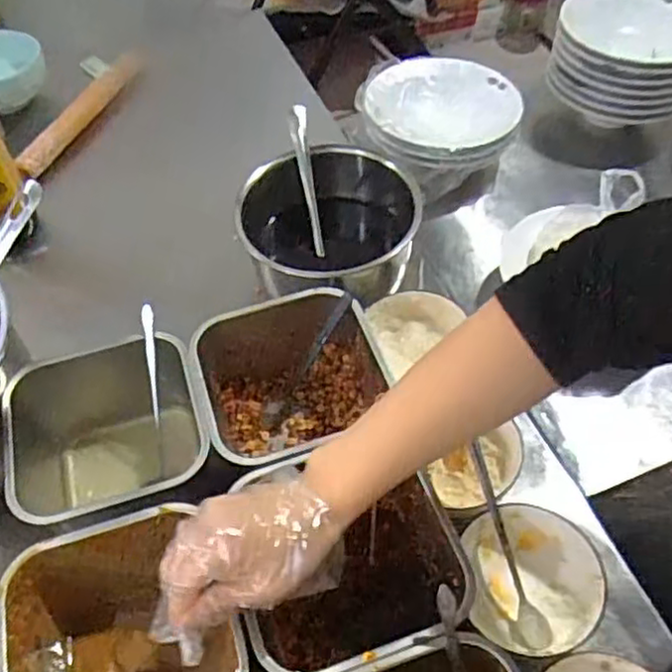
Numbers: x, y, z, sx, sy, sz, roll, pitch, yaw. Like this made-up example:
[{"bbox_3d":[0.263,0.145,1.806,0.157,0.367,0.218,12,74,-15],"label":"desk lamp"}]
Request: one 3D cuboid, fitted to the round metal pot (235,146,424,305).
[{"bbox_3d":[0.001,-0.109,0.770,0.201,0.106,0.192,-1,52,2],"label":"round metal pot"}]

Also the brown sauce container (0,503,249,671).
[{"bbox_3d":[-0.146,0.231,0.512,0.164,0.109,0.167,-17,53,-10],"label":"brown sauce container"}]

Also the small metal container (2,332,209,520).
[{"bbox_3d":[-0.203,0.107,0.622,0.177,0.114,0.161,-15,53,-9],"label":"small metal container"}]

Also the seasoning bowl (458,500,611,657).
[{"bbox_3d":[0.158,0.193,0.554,0.098,0.051,0.101,-1,52,2],"label":"seasoning bowl"}]

